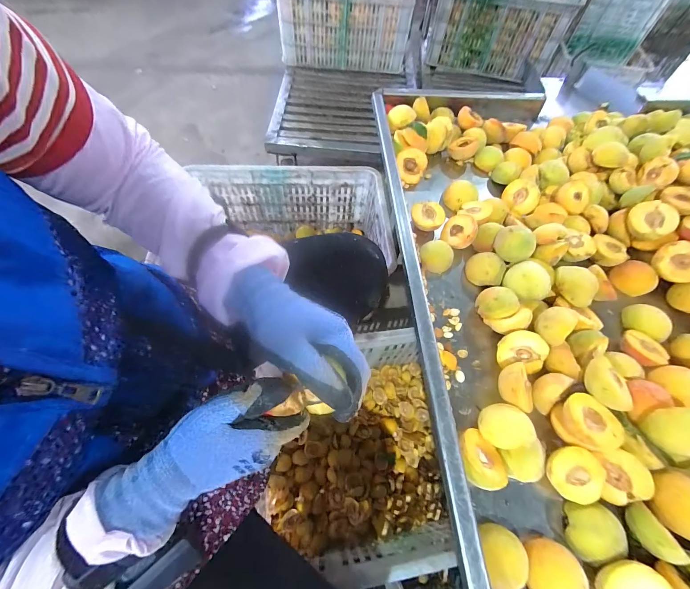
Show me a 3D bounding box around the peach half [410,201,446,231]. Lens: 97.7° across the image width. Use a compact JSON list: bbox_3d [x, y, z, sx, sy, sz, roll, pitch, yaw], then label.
[{"bbox_3d":[0.147,-0.140,0.534,0.060,0.021,0.052,13,61,4],"label":"peach half"}]

